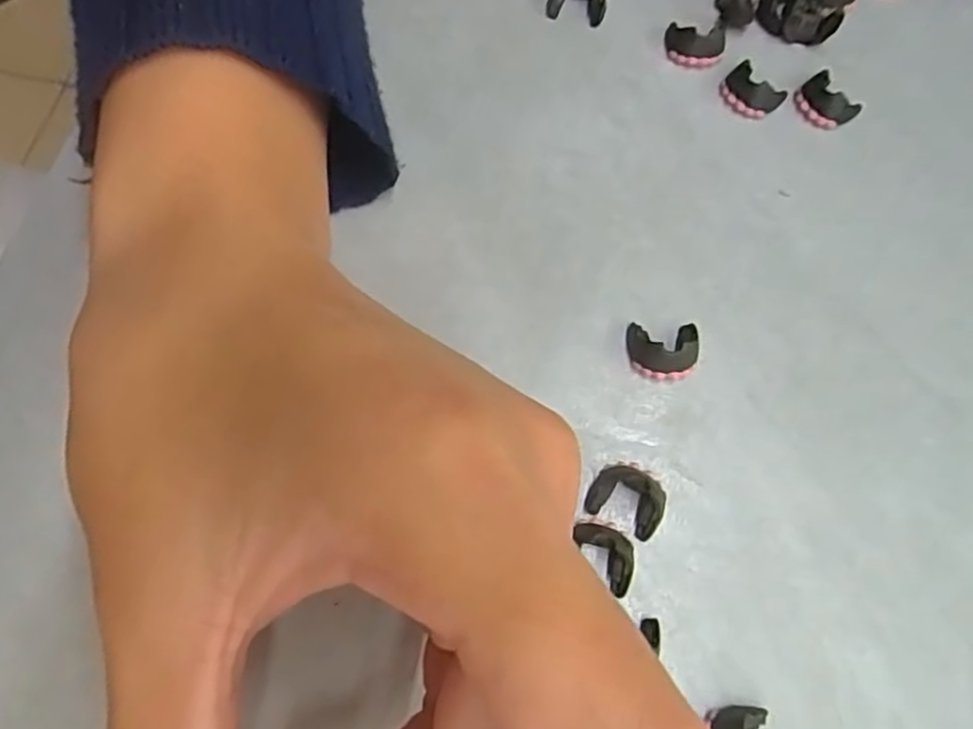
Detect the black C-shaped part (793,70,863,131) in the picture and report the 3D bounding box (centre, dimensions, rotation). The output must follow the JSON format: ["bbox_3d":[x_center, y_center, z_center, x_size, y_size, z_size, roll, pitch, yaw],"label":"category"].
[{"bbox_3d":[0.089,-0.070,0.194,0.011,0.006,0.015,-31,73,-15],"label":"black C-shaped part"}]

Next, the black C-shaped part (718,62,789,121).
[{"bbox_3d":[0.070,-0.073,0.195,0.012,0.006,0.015,-36,74,-16],"label":"black C-shaped part"}]

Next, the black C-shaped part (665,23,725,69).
[{"bbox_3d":[0.056,-0.086,0.199,0.016,0.007,0.011,20,68,5],"label":"black C-shaped part"}]

